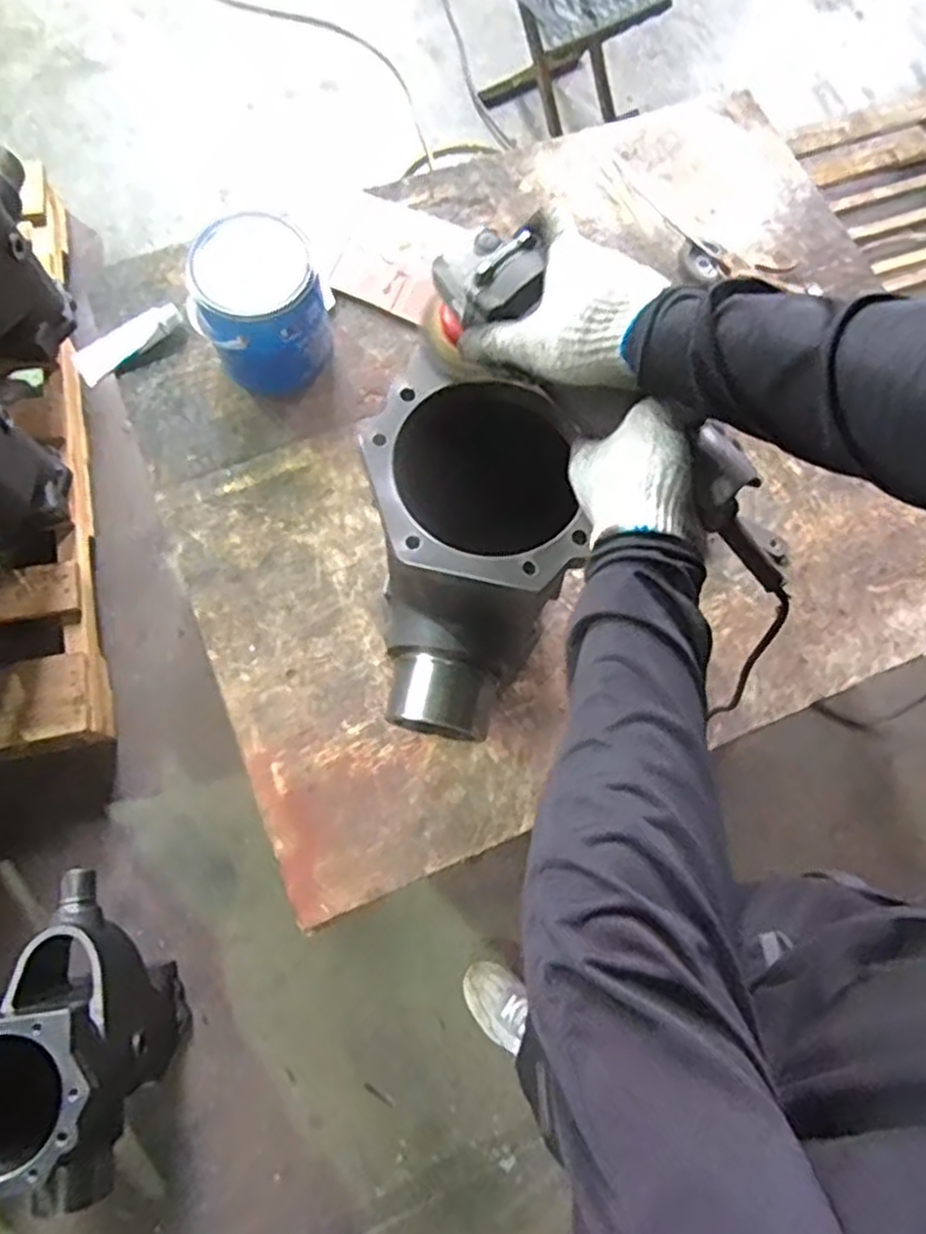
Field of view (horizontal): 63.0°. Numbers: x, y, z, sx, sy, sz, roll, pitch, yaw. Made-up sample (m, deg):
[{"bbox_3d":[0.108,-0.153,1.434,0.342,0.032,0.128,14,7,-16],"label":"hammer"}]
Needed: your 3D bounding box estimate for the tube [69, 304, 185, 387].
[{"bbox_3d":[-0.439,-0.362,0.991,0.149,0.025,0.041,-41,80,-14],"label":"tube"}]

